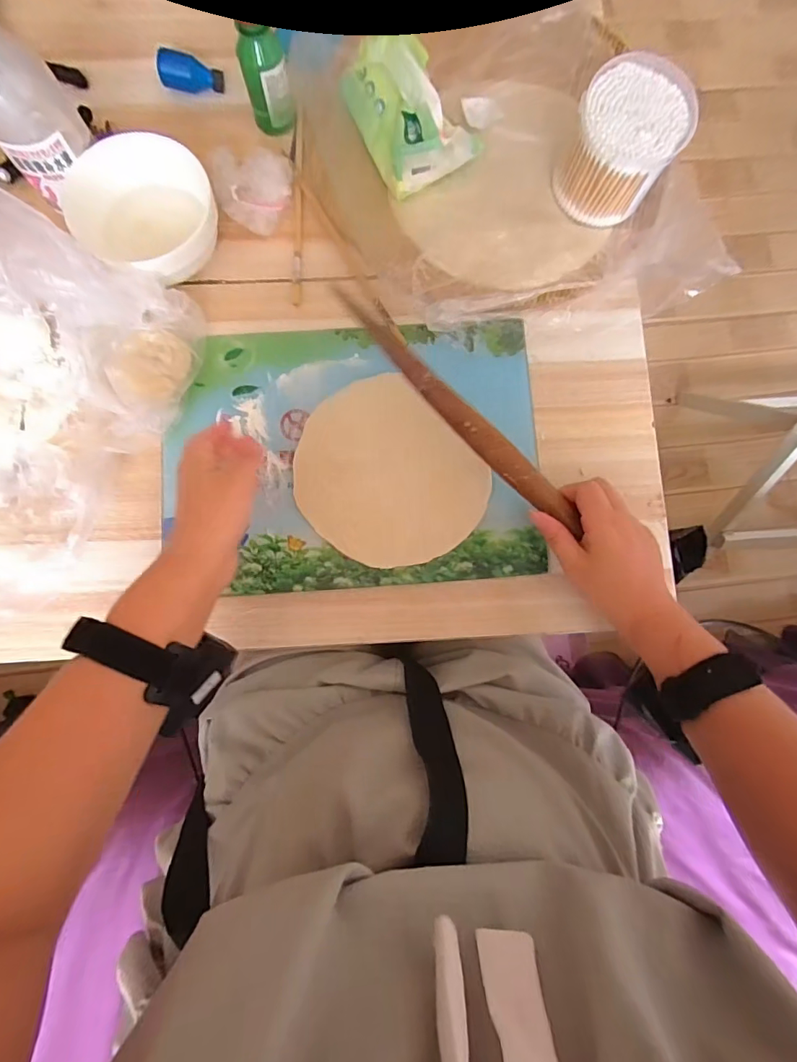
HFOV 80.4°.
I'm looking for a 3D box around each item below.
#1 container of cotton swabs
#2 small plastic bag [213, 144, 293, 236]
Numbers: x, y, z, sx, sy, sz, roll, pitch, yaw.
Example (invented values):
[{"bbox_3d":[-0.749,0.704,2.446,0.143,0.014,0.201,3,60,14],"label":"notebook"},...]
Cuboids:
[{"bbox_3d":[0.203,-0.350,0.430,0.089,0.077,0.103,32,82,2],"label":"container of cotton swabs"},{"bbox_3d":[-0.139,-0.324,0.452,0.069,0.030,0.066,1,82,-3],"label":"small plastic bag"}]

